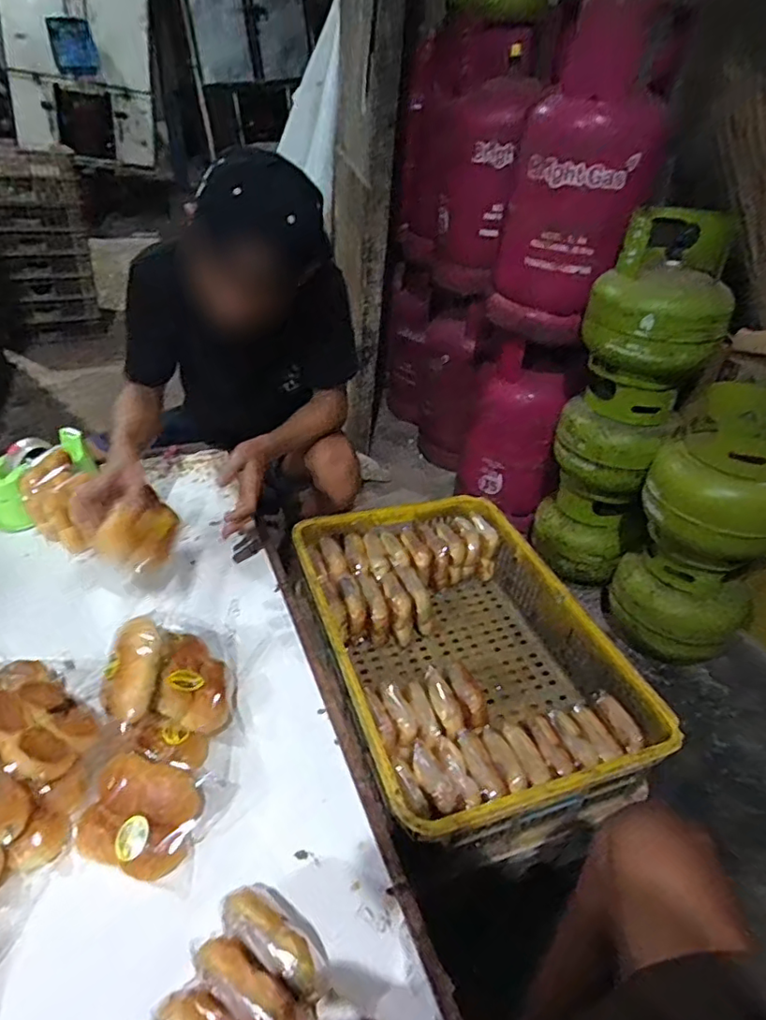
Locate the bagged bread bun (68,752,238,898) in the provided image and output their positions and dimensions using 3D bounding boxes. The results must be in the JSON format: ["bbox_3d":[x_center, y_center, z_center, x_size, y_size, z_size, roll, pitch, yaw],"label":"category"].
[{"bbox_3d":[-0.249,0.324,0.632,0.148,0.055,0.114,7,36,1],"label":"bagged bread bun"}]

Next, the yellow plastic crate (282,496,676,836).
[{"bbox_3d":[0.118,0.224,0.985,0.427,0.144,0.604,-8,38,-19],"label":"yellow plastic crate"}]

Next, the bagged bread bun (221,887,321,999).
[{"bbox_3d":[-0.094,0.368,0.507,0.101,0.039,0.039,26,40,25],"label":"bagged bread bun"}]

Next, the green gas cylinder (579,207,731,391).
[{"bbox_3d":[0.519,-0.387,1.099,0.244,0.272,0.248,22,39,21],"label":"green gas cylinder"}]

